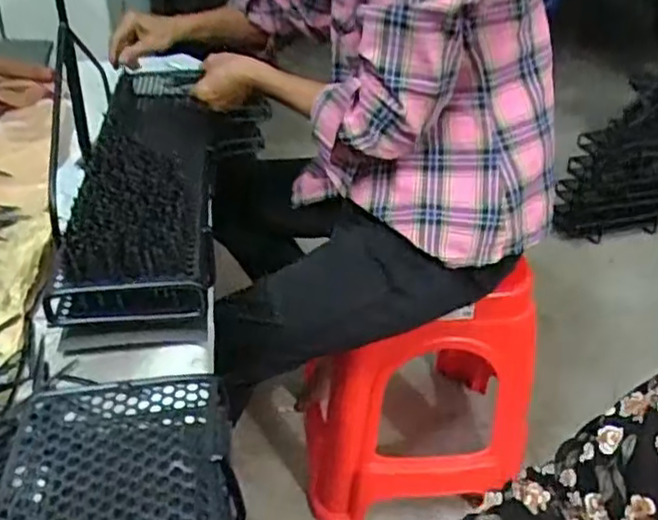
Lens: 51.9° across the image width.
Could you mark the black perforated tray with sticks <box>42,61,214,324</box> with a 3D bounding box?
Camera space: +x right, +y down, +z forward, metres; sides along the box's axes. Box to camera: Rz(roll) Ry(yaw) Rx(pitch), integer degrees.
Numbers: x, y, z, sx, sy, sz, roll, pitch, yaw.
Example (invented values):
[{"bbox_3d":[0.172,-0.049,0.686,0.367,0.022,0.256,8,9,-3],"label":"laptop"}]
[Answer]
[{"bbox_3d":[-0.222,-0.117,0.874,0.149,0.102,0.567,-3,33,-5],"label":"black perforated tray with sticks"}]

